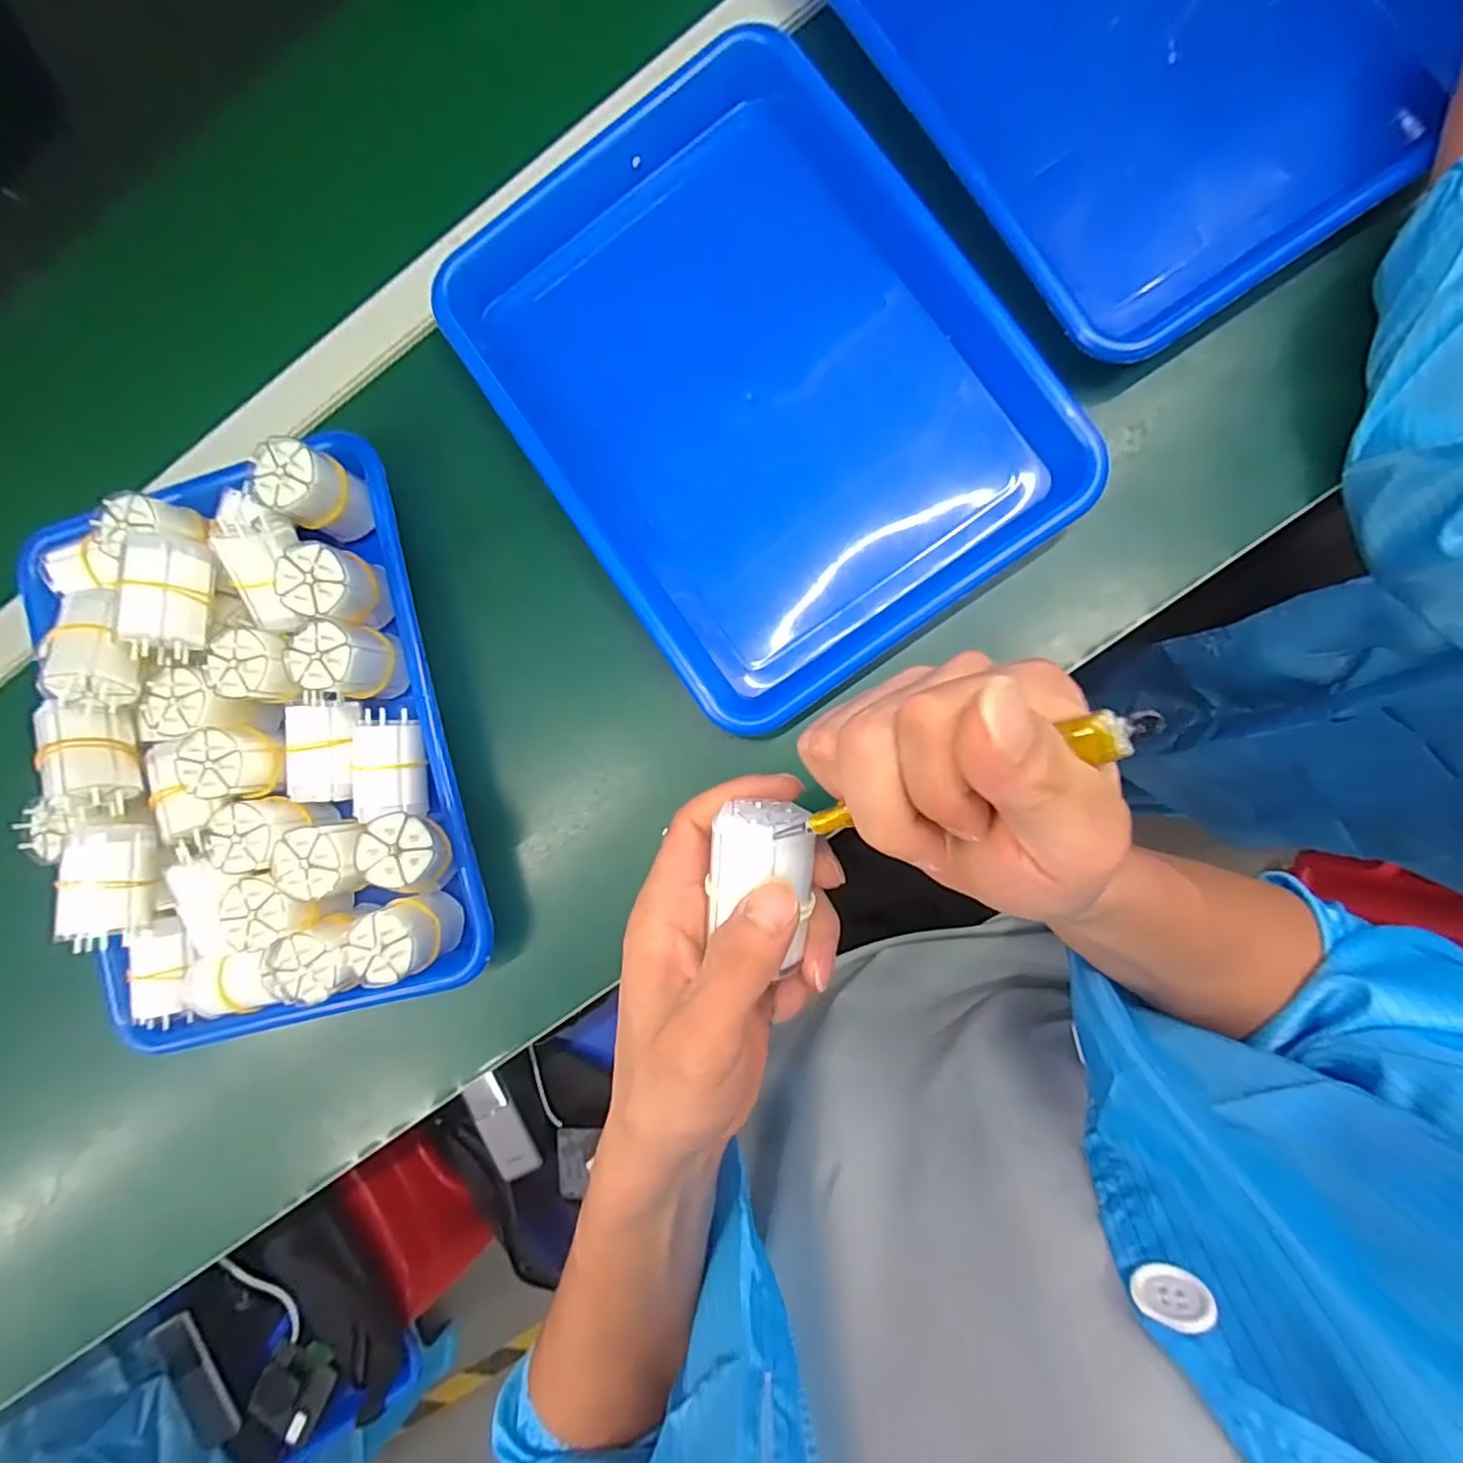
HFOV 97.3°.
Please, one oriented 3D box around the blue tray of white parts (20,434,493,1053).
[{"bbox_3d":[-0.284,0.010,0.361,0.232,0.073,0.315,-14,86,5],"label":"blue tray of white parts"}]

